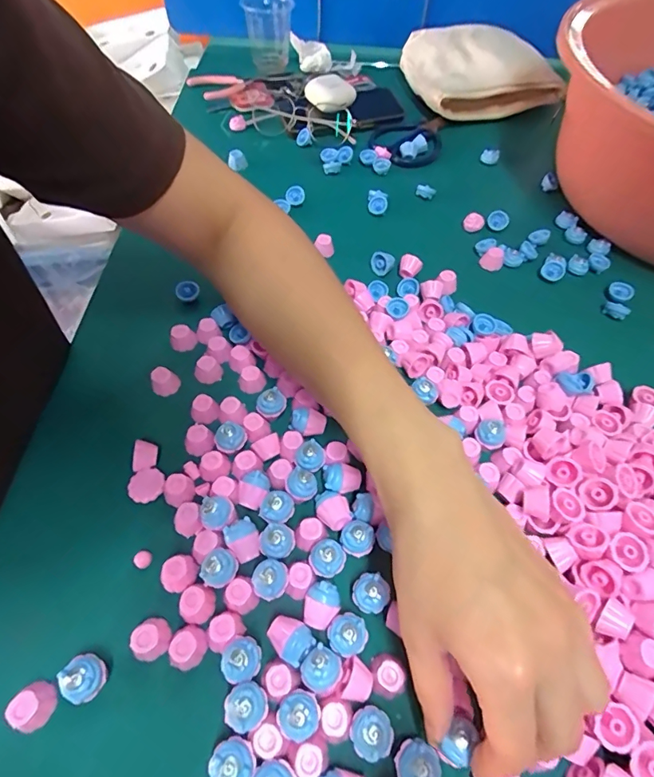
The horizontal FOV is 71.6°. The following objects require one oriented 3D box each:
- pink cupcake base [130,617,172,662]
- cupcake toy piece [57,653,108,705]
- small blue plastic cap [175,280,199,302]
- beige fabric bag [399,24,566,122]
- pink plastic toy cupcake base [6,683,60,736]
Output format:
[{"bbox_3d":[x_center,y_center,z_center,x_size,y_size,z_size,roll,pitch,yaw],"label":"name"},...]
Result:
[{"bbox_3d":[-0.095,0.136,0.245,0.020,0.017,0.016,-34,63,-22],"label":"pink cupcake base"},{"bbox_3d":[-0.122,0.148,0.231,0.019,0.025,0.020,1,55,-1],"label":"cupcake toy piece"},{"bbox_3d":[-0.118,-0.081,0.383,0.019,0.010,0.018,-10,56,-9],"label":"small blue plastic cap"},{"bbox_3d":[0.188,-0.395,0.573,0.153,0.074,0.137,-9,56,-8],"label":"beige fabric bag"},{"bbox_3d":[-0.147,0.159,0.227,0.017,0.018,0.017,1,55,-1],"label":"pink plastic toy cupcake base"}]

